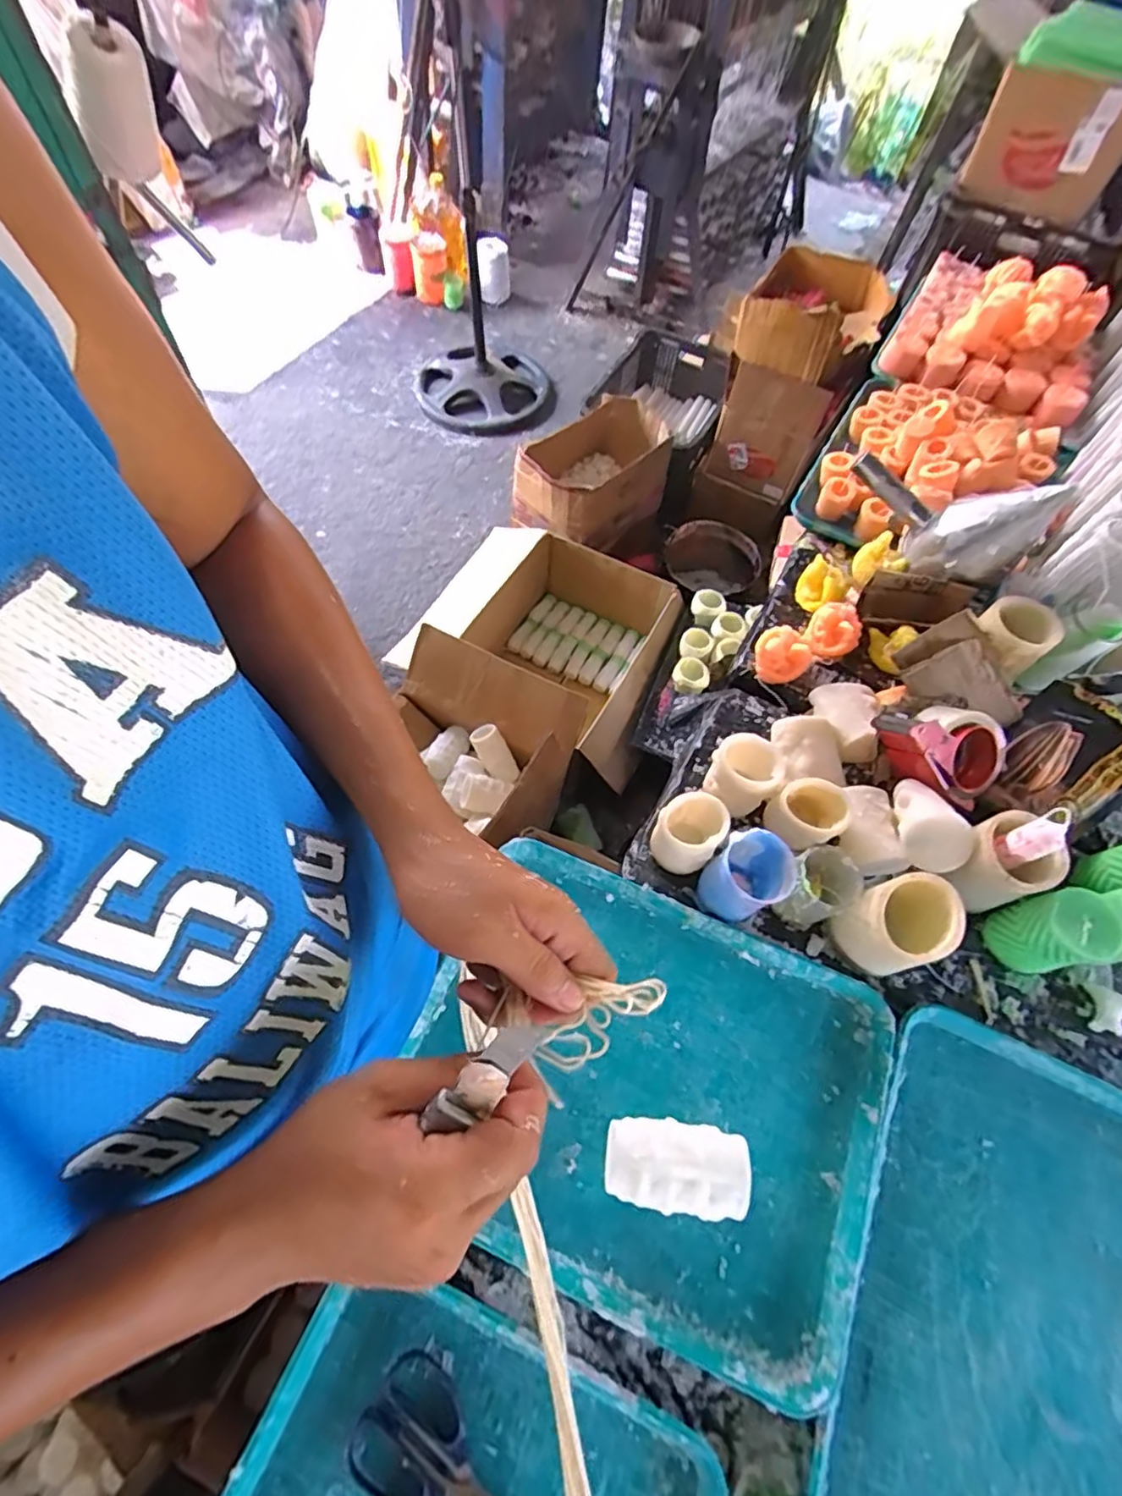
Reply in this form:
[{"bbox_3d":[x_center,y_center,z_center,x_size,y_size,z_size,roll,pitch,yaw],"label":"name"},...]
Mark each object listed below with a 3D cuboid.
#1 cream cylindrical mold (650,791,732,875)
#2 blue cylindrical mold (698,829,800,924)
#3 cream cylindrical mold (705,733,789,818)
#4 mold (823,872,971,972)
[{"bbox_3d":[0.136,0.093,0.671,0.067,0.083,0.067,2,61,-3],"label":"cream cylindrical mold"},{"bbox_3d":[0.193,0.139,0.648,0.075,0.093,0.076,2,61,-3],"label":"blue cylindrical mold"},{"bbox_3d":[0.204,0.032,0.699,0.075,0.076,0.079,35,66,14],"label":"cream cylindrical mold"},{"bbox_3d":[0.334,0.182,0.628,0.099,0.112,0.082,-24,66,-15],"label":"mold"}]

